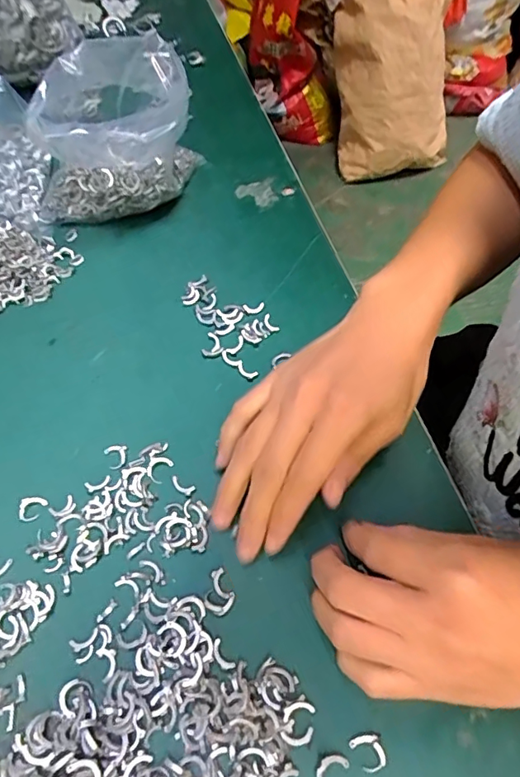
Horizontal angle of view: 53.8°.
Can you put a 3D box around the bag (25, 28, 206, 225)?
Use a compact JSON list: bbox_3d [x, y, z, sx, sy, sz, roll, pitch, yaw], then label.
[{"bbox_3d":[-0.102,-0.178,0.365,0.123,0.107,0.059,-25,60,-14],"label":"bag"}]

